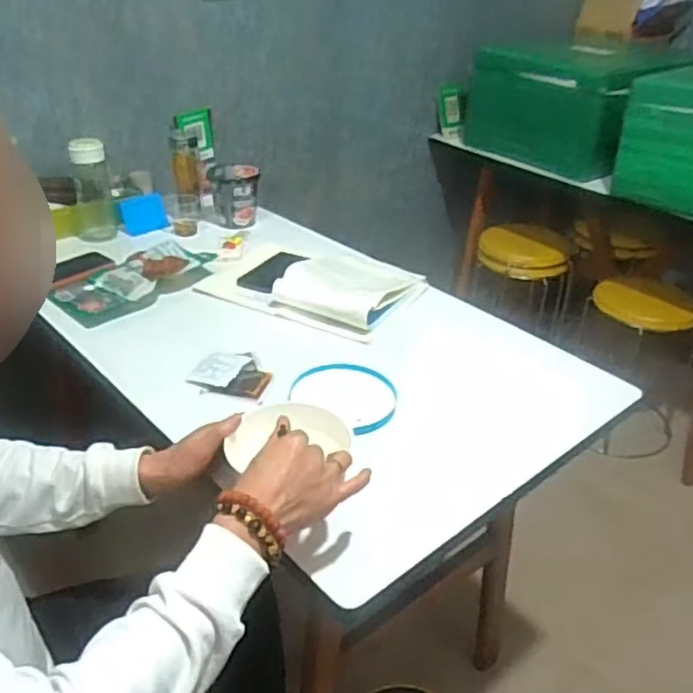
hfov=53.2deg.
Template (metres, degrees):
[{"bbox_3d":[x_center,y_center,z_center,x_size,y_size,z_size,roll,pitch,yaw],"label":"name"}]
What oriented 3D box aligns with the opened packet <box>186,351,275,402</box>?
[{"bbox_3d":[-0.163,0.037,1.008,0.116,0.015,0.099,6,32,6],"label":"opened packet"}]

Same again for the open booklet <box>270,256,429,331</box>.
[{"bbox_3d":[0.016,-0.114,1.214,0.219,0.040,0.254,16,34,21],"label":"open booklet"}]

